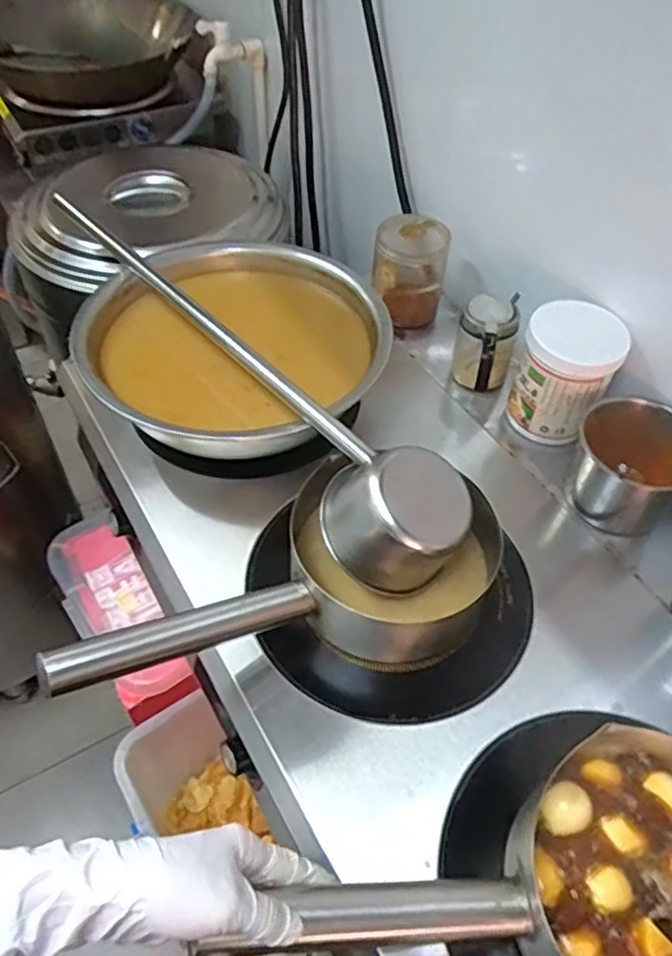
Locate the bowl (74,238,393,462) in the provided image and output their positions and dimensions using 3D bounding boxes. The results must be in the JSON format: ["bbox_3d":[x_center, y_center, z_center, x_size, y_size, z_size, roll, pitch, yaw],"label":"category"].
[{"bbox_3d":[-0.121,-0.158,0.844,0.353,0.098,0.350,1,51,-1],"label":"bowl"}]

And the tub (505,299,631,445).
[{"bbox_3d":[0.279,-0.125,0.833,0.113,0.160,0.094,22,53,15],"label":"tub"}]

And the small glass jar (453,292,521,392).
[{"bbox_3d":[0.198,-0.175,0.905,0.071,0.121,0.101,14,51,9],"label":"small glass jar"}]

